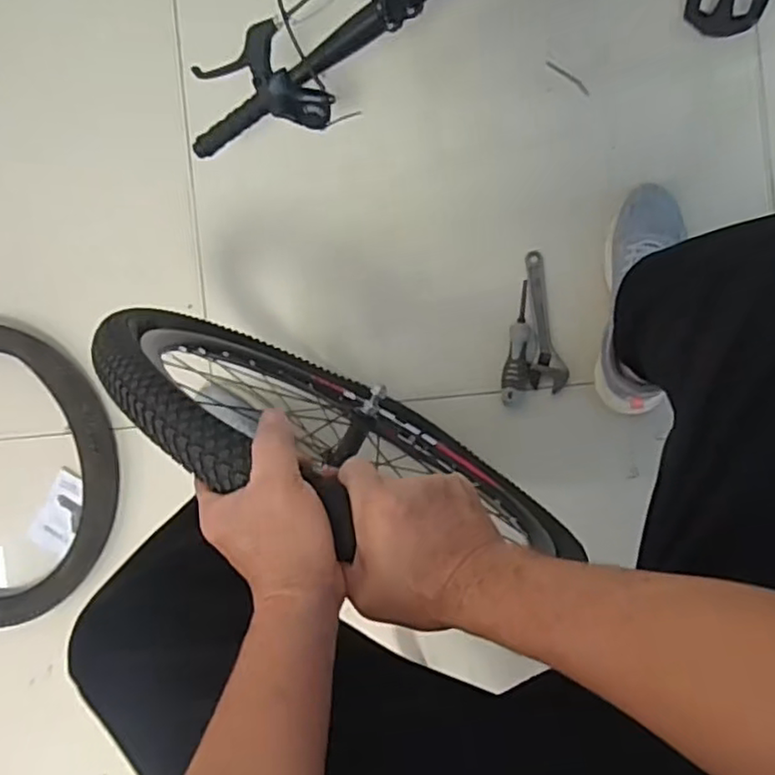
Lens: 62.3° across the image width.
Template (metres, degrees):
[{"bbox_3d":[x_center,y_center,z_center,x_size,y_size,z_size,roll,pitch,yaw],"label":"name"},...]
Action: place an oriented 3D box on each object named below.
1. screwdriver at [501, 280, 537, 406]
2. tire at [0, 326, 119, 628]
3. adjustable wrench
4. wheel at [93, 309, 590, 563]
[{"bbox_3d":[0.182,-0.058,0.863,0.040,0.028,0.160,9,93,10],"label":"screwdriver"},{"bbox_3d":[-0.650,0.146,1.023,0.464,0.067,0.478,0,91,11],"label":"tire"},{"bbox_3d":[0.211,-0.089,0.869,0.046,0.011,0.190,-7,90,11],"label":"adjustable wrench"},{"bbox_3d":[-0.029,0.050,0.653,0.482,0.478,0.069,24,94,4],"label":"wheel"}]

